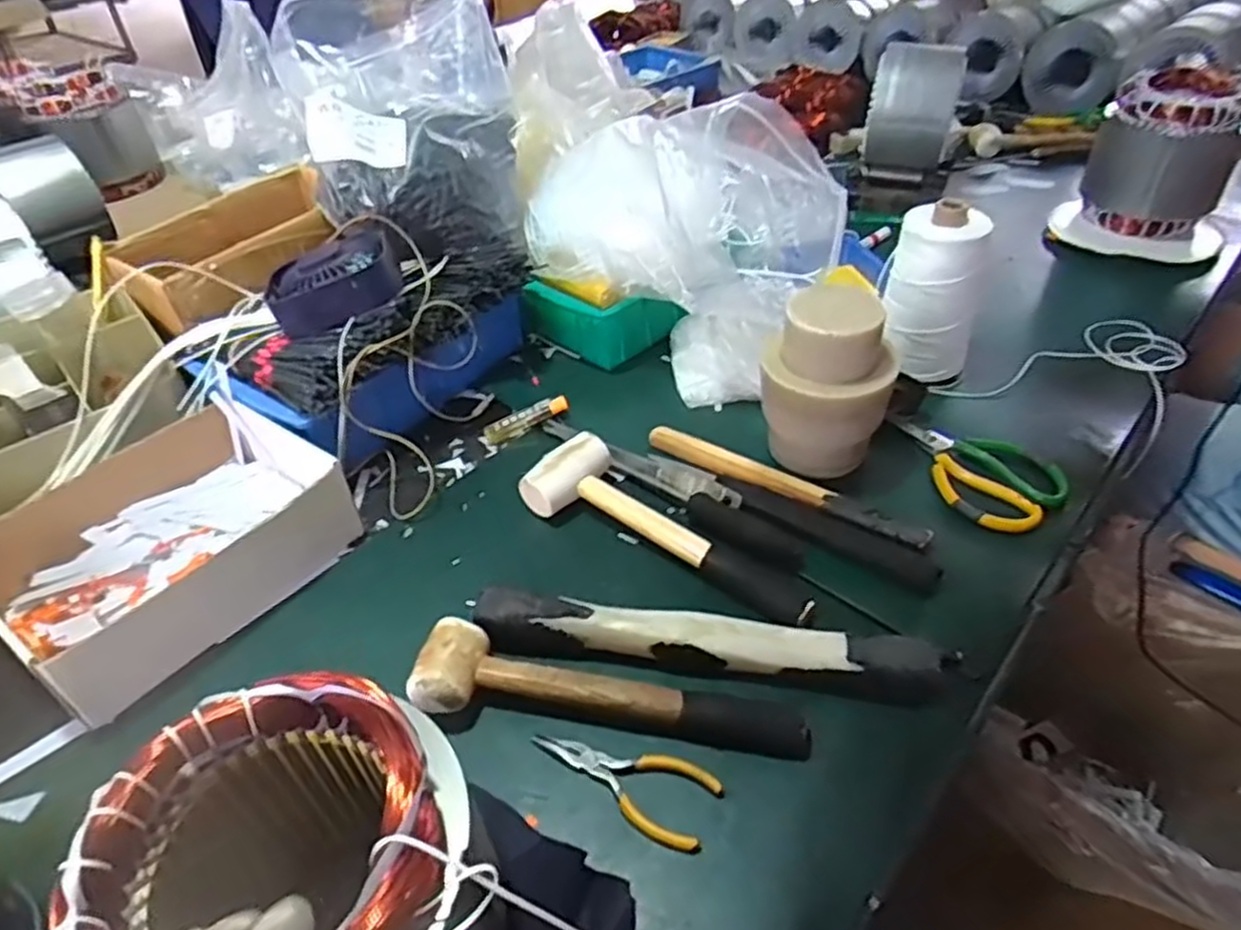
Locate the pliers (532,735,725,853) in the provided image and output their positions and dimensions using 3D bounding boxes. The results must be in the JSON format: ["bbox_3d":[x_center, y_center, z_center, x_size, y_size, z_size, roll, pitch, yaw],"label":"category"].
[{"bbox_3d":[0.000,0.195,0.477,0.119,0.007,0.049,19,47,22],"label":"pliers"}]

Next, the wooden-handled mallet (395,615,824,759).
[{"bbox_3d":[-0.008,0.151,0.506,0.261,0.039,0.061,5,44,8],"label":"wooden-handled mallet"}]

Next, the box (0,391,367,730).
[{"bbox_3d":[-0.360,0.056,0.614,0.192,0.069,0.251,26,51,28],"label":"box"}]

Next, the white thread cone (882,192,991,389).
[{"bbox_3d":[0.316,-0.170,0.763,0.091,0.186,0.090,16,46,19],"label":"white thread cone"}]

